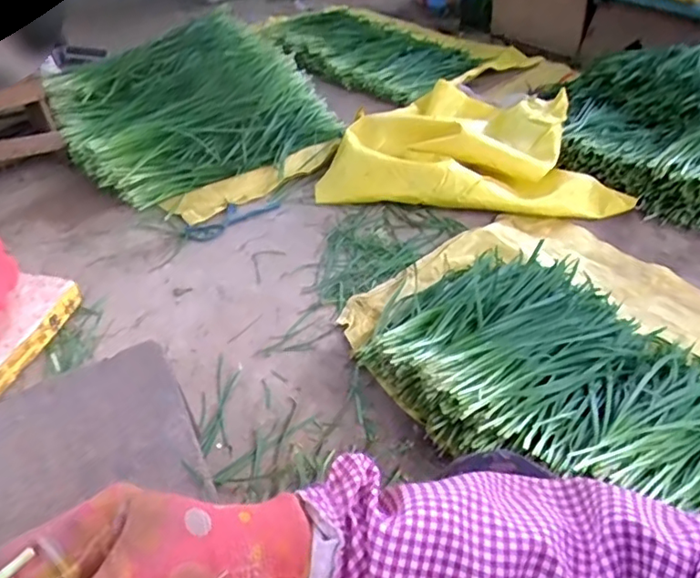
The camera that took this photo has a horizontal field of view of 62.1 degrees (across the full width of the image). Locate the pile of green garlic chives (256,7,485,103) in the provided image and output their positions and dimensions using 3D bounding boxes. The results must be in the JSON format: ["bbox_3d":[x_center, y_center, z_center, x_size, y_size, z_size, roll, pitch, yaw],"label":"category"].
[{"bbox_3d":[0.036,-0.766,1.817,0.708,0.092,0.370,30,50,32],"label":"pile of green garlic chives"}]

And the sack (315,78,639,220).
[{"bbox_3d":[0.295,-0.355,1.361,0.655,0.154,0.457,7,42,11],"label":"sack"}]

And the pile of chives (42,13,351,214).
[{"bbox_3d":[-0.415,-0.495,1.502,0.618,0.195,0.622,-24,45,-23],"label":"pile of chives"}]

